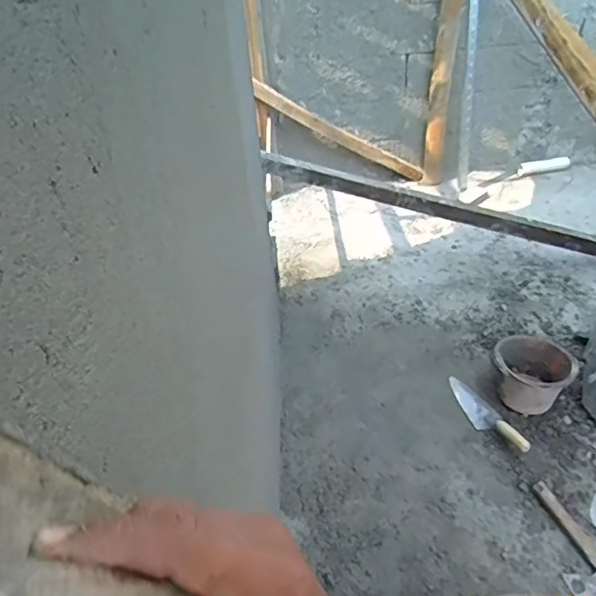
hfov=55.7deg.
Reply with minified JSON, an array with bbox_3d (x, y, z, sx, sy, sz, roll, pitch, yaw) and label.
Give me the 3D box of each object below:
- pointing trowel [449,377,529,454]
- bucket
[{"bbox_3d":[0.588,0.354,1.774,0.087,0.092,0.366,-15,41,-13],"label":"pointing trowel"},{"bbox_3d":[0.738,0.231,1.786,0.227,0.183,0.236,-3,40,2],"label":"bucket"}]

